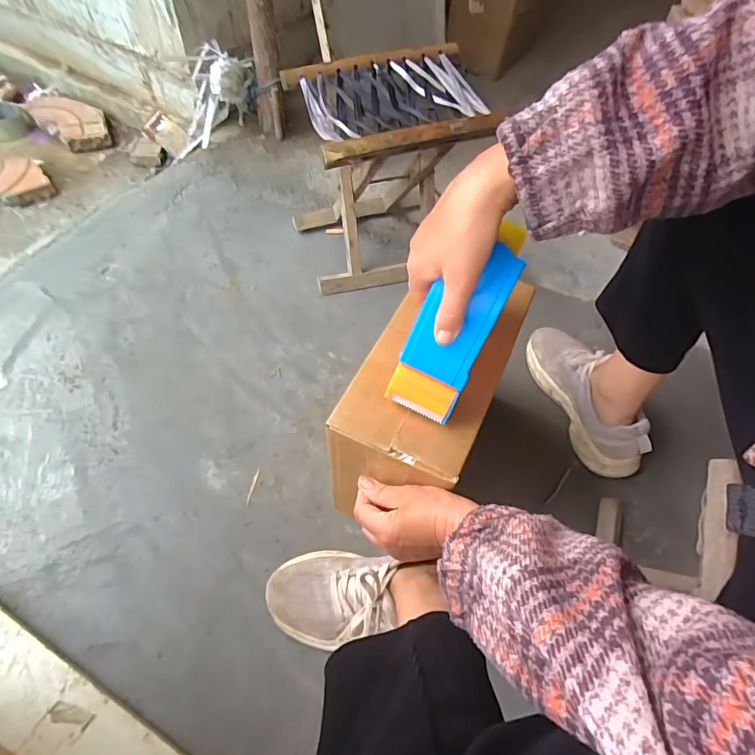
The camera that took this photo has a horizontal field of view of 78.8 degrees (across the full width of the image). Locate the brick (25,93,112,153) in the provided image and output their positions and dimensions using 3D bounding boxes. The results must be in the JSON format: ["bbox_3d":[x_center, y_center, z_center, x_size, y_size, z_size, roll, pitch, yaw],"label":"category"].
[{"bbox_3d":[-0.711,-0.592,1.055,0.231,0.040,0.104,38,62,18],"label":"brick"}]

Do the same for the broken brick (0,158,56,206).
[{"bbox_3d":[-0.736,-0.404,0.938,0.093,0.035,0.138,-37,67,-25],"label":"broken brick"}]

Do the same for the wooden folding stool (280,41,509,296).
[{"bbox_3d":[0.019,-0.308,0.740,0.268,0.277,0.241,-17,60,-15],"label":"wooden folding stool"}]

